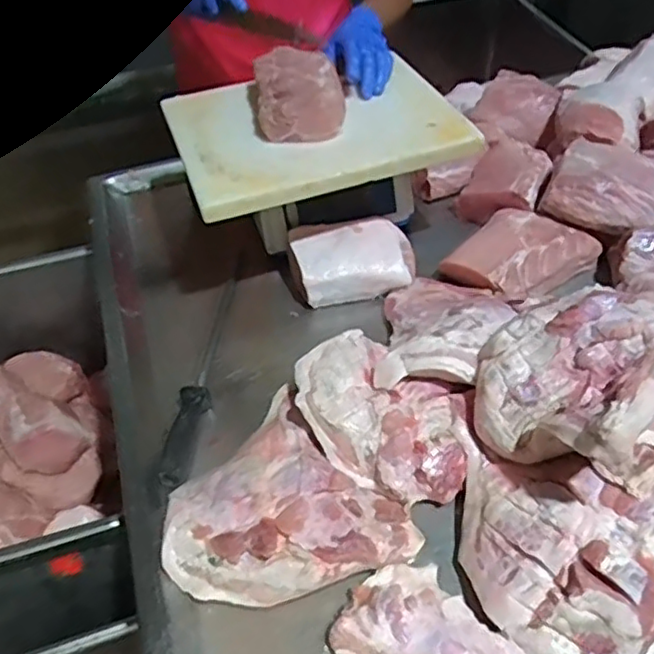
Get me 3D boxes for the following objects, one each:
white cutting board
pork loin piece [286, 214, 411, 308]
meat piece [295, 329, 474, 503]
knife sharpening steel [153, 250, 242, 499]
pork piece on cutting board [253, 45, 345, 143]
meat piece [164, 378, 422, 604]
[{"bbox_3d":[-0.021,-0.277,0.895,0.359,0.034,0.301,-16,45,-11],"label":"white cutting board"},{"bbox_3d":[0.032,-0.092,0.882,0.163,0.059,0.114,-7,44,-2],"label":"pork loin piece"},{"bbox_3d":[0.058,0.090,0.678,0.141,0.056,0.205,-36,51,-28],"label":"meat piece"},{"bbox_3d":[-0.145,0.019,0.820,0.034,0.036,0.428,1,44,6],"label":"knife sharpening steel"},{"bbox_3d":[-0.037,-0.320,0.886,0.111,0.053,0.182,-7,44,-3],"label":"pork piece on cutting board"},{"bbox_3d":[-0.048,0.181,0.626,0.206,0.055,0.222,-36,51,-28],"label":"meat piece"}]

